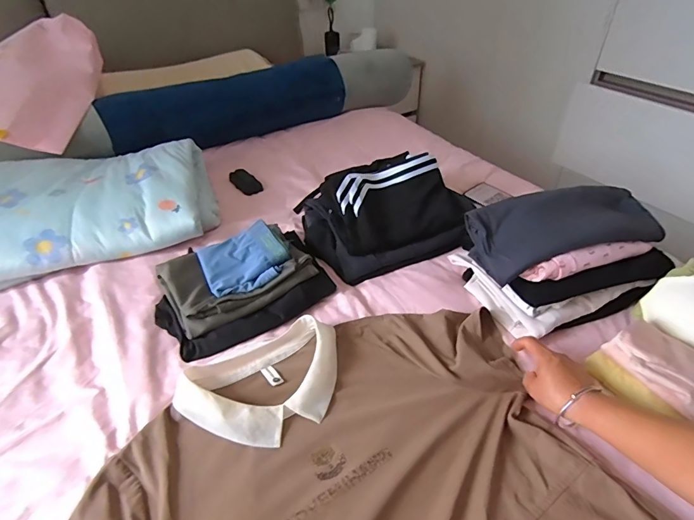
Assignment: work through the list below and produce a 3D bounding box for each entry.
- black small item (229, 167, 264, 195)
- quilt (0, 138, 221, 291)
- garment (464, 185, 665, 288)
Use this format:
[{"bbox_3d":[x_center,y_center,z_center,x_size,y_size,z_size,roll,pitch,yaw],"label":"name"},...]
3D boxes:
[{"bbox_3d":[-0.264,-0.205,1.081,0.058,0.017,0.112,-25,46,-25],"label":"black small item"},{"bbox_3d":[-0.576,-0.127,0.896,0.540,0.095,0.353,-15,45,-13],"label":"quilt"},{"bbox_3d":[0.364,-0.060,0.687,0.317,0.064,0.116,-14,44,-12],"label":"garment"}]

